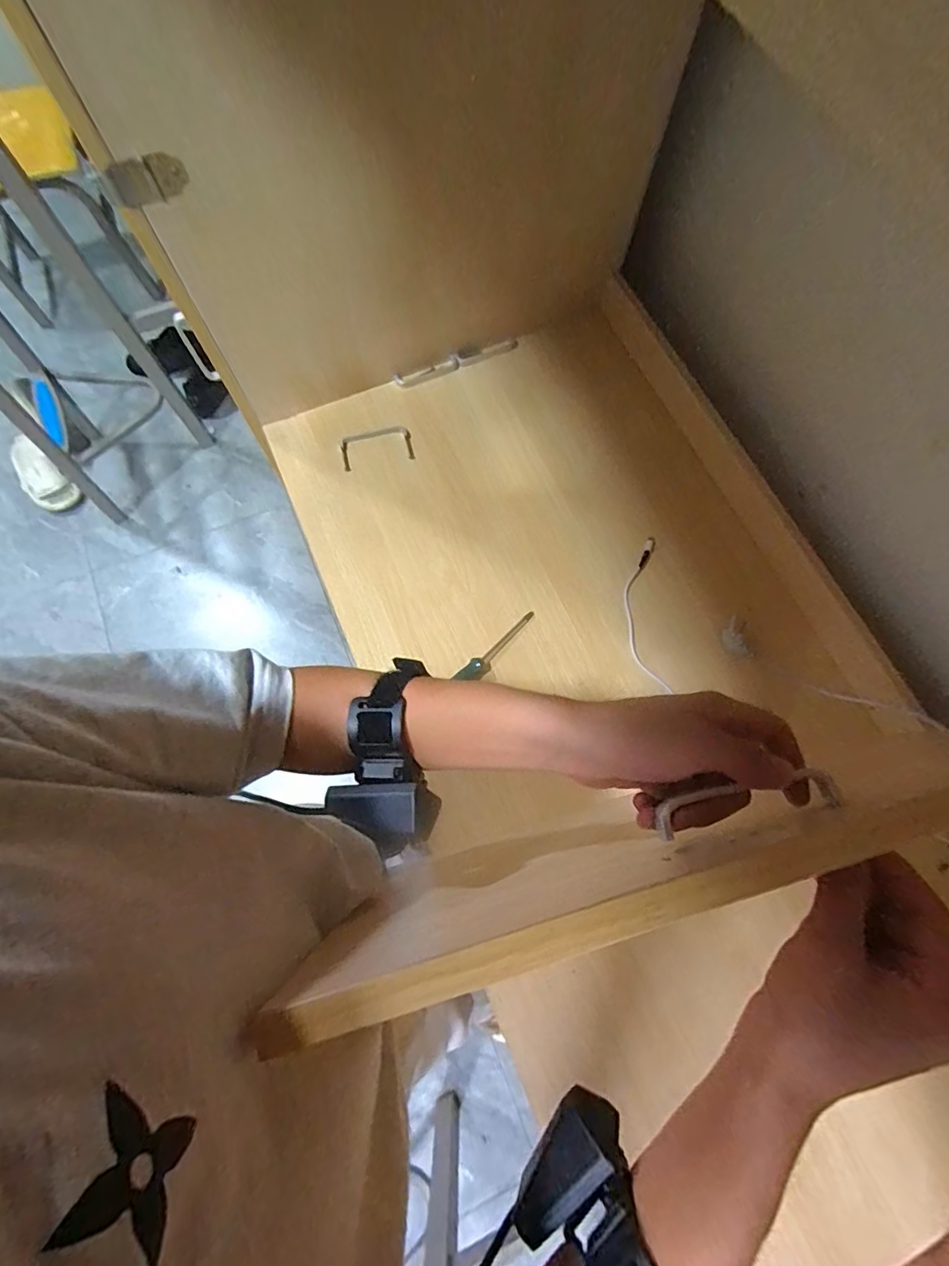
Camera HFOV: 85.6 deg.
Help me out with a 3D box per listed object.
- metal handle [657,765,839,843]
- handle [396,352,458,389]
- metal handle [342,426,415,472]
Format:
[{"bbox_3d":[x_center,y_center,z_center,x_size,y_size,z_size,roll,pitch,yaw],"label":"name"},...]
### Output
[{"bbox_3d":[0.147,0.092,0.276,0.099,0.007,0.022,-10,74,-2],"label":"metal handle"},{"bbox_3d":[-0.072,-0.405,0.797,0.103,0.013,0.024,-23,75,-5],"label":"handle"},{"bbox_3d":[-0.144,-0.275,0.763,0.103,0.005,0.058,-10,74,-2],"label":"metal handle"}]

